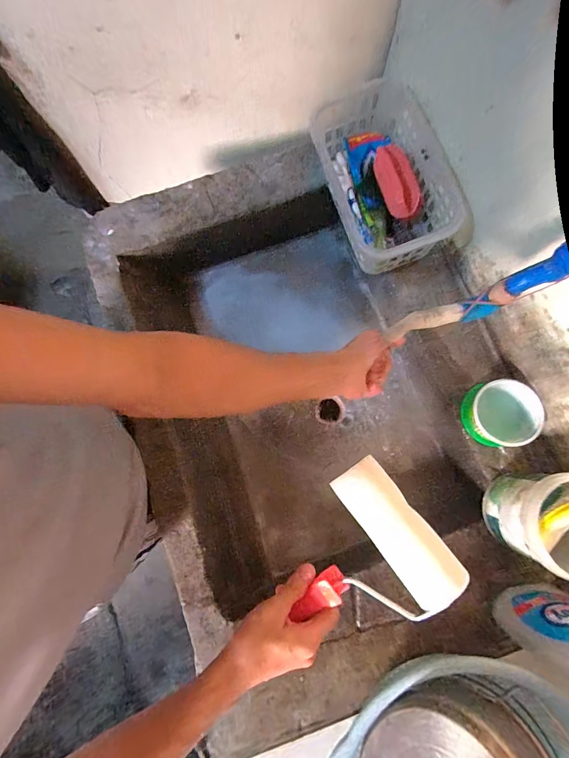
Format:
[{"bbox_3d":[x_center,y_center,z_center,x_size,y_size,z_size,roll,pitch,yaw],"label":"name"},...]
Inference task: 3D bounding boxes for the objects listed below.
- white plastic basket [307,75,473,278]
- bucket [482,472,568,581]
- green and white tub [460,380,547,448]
[{"bbox_3d":[0.157,-0.323,0.587,0.171,0.102,0.301,-22,78,-4],"label":"white plastic basket"},{"bbox_3d":[0.349,0.183,0.466,0.131,0.134,0.117,3,78,1],"label":"bucket"},{"bbox_3d":[0.320,0.050,0.531,0.094,0.052,0.098,-11,78,-2],"label":"green and white tub"}]

